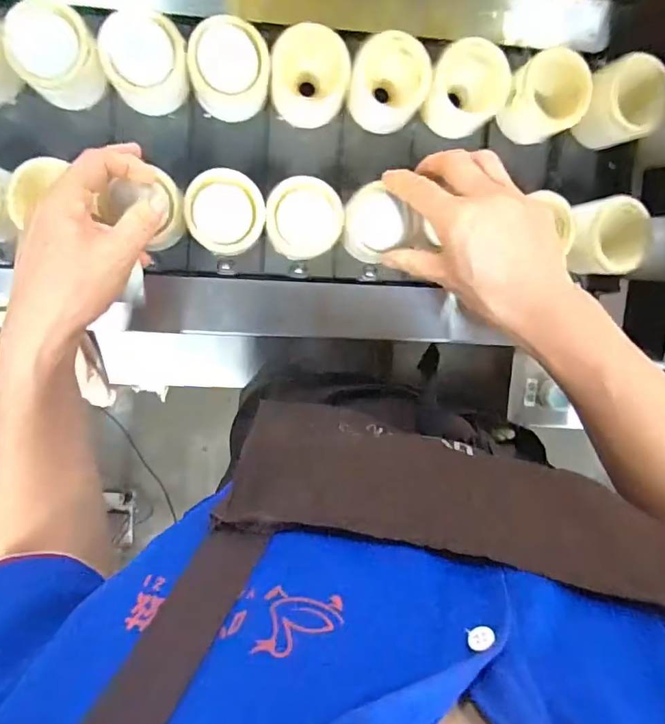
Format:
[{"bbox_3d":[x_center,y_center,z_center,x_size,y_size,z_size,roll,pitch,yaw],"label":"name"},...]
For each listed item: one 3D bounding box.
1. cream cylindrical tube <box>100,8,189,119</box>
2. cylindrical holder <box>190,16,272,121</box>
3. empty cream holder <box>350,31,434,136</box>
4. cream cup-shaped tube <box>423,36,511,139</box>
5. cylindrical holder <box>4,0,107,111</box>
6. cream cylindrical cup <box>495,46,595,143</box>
[{"bbox_3d":[-0.138,-0.224,0.397,0.063,0.054,0.063,-38,98,2],"label":"cream cylindrical tube"},{"bbox_3d":[-0.078,-0.224,0.397,0.057,0.053,0.058,9,97,-5],"label":"cylindrical holder"},{"bbox_3d":[0.046,-0.219,0.409,0.064,0.050,0.055,11,97,-5],"label":"empty cream holder"},{"bbox_3d":[0.104,-0.216,0.413,0.057,0.060,0.056,0,98,-4],"label":"cream cup-shaped tube"},{"bbox_3d":[-0.205,-0.230,0.388,0.057,0.051,0.054,0,98,-4],"label":"cylindrical holder"},{"bbox_3d":[0.169,-0.213,0.420,0.063,0.056,0.051,-8,98,-2],"label":"cream cylindrical cup"}]

